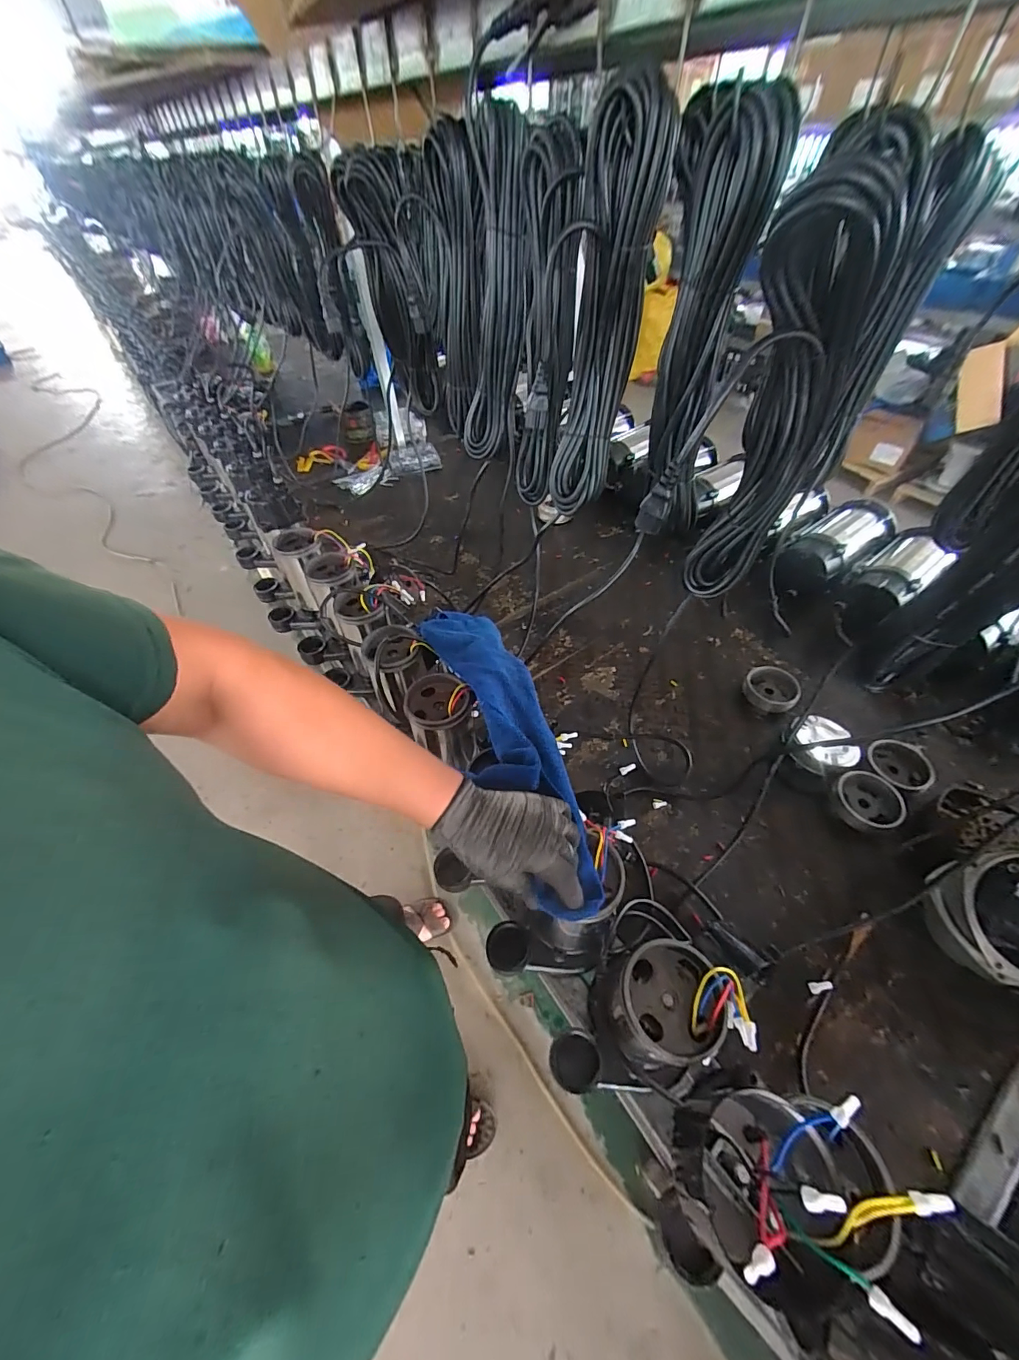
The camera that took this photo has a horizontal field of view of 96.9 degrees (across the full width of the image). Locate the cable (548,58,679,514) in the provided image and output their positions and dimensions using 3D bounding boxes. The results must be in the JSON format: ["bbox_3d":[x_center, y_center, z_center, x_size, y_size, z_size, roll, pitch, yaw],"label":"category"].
[{"bbox_3d":[0.094,-0.351,0.476,0.082,0.325,0.067,5,51,7],"label":"cable"}]

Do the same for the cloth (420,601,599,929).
[{"bbox_3d":[-0.009,0.049,0.583,0.122,0.054,0.490,-15,47,-15],"label":"cloth"}]

